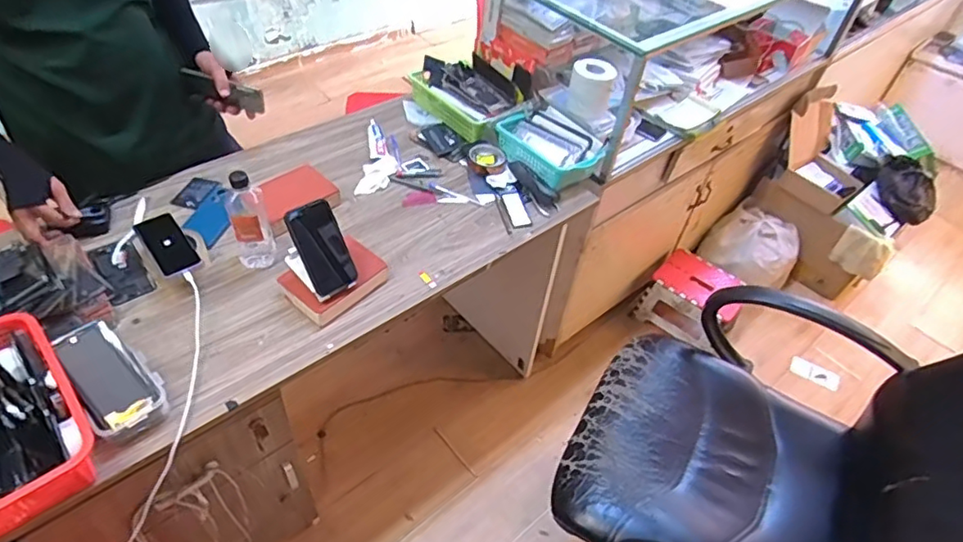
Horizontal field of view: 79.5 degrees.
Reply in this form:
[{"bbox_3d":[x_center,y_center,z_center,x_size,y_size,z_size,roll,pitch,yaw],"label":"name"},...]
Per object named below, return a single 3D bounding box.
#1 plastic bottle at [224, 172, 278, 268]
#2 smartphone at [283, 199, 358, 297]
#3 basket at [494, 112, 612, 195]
[{"bbox_3d":[-0.401,-0.090,1.003,0.067,0.172,0.059,-14,50,-19],"label":"plastic bottle"},{"bbox_3d":[-0.262,-0.038,0.951,0.078,0.150,0.013,-23,20,-8],"label":"smartphone"},{"bbox_3d":[0.153,-0.276,1.319,0.179,0.063,0.226,-24,54,-26],"label":"basket"}]

